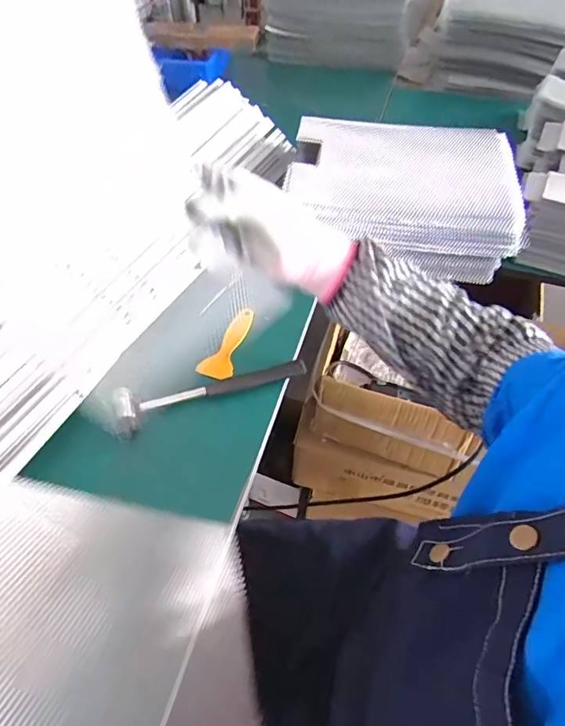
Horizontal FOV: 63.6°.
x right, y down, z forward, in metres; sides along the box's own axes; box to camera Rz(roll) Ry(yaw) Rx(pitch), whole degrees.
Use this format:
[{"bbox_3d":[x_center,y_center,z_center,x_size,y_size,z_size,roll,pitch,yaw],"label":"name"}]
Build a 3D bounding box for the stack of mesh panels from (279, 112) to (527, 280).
[{"bbox_3d":[0.192,-0.283,0.772,0.353,0.135,0.244,8,54,5],"label":"stack of mesh panels"}]

